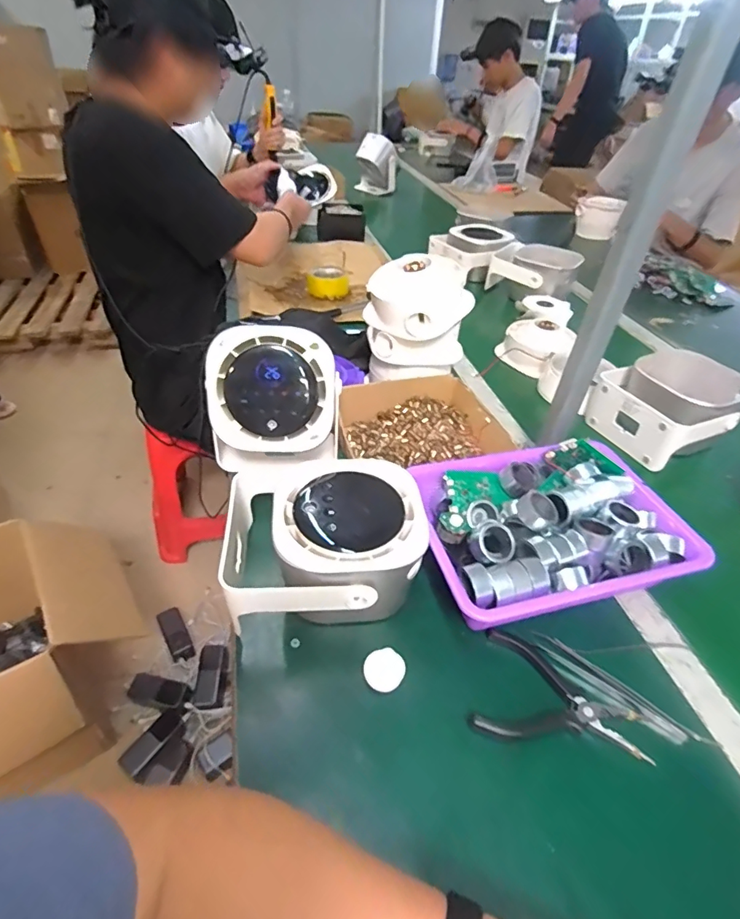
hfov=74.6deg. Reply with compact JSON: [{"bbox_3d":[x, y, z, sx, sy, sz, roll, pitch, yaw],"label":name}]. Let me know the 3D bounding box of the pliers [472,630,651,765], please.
[{"bbox_3d":[0.165,0.208,0.432,0.138,0.012,0.096,10,41,8],"label":"pliers"}]

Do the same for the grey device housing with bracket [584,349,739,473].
[{"bbox_3d":[0.454,-0.083,0.741,0.180,0.103,0.164,-17,45,-22],"label":"grey device housing with bracket"}]

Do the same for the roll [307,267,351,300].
[{"bbox_3d":[-0.096,-0.402,1.101,0.093,0.037,0.097,0,41,-4],"label":"roll"}]

